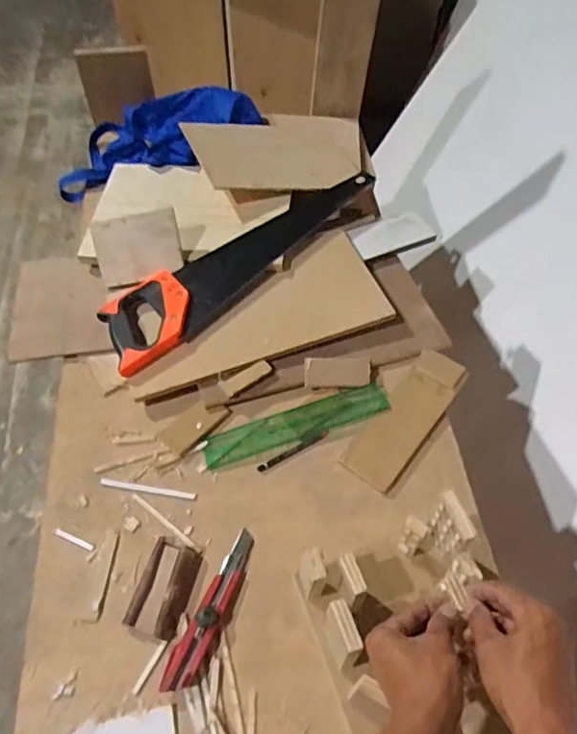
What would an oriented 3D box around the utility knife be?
[{"bbox_3d":[-0.085,0.266,0.614,0.035,0.024,0.178,20,56,13],"label":"utility knife"}]

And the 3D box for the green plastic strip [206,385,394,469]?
[{"bbox_3d":[0.012,0.078,0.756,0.256,0.004,0.050,-18,57,-11],"label":"green plastic strip"}]

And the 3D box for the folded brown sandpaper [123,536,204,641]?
[{"bbox_3d":[-0.141,0.250,0.627,0.060,0.017,0.097,15,55,10],"label":"folded brown sandpaper"}]

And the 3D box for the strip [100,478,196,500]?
[{"bbox_3d":[-0.181,0.157,0.708,0.124,0.005,0.009,8,54,5],"label":"strip"}]

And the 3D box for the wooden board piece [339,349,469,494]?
[{"bbox_3d":[0.164,0.068,0.756,0.071,0.010,0.221,33,66,18],"label":"wooden board piece"}]

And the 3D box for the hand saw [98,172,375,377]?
[{"bbox_3d":[-0.055,-0.171,0.873,0.523,0.033,0.116,-35,65,-21],"label":"hand saw"}]

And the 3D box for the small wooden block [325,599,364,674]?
[{"bbox_3d":[0.053,0.266,0.545,0.014,0.103,0.052,-19,56,-14],"label":"small wooden block"}]

